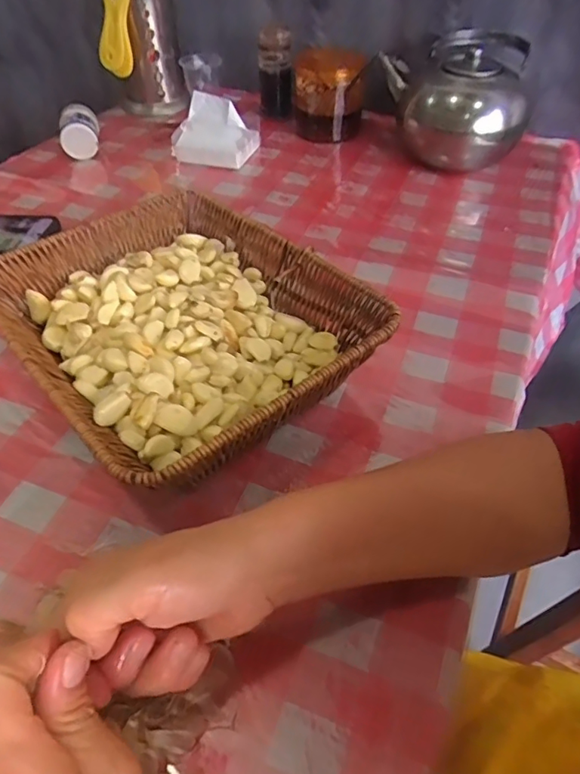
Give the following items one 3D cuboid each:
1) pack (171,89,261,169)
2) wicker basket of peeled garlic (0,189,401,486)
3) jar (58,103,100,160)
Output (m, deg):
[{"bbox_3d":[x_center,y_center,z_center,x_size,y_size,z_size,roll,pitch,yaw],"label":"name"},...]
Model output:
[{"bbox_3d":[-0.103,-0.353,0.719,0.104,0.066,0.084,11,49,11],"label":"pack"},{"bbox_3d":[-0.090,-0.050,0.432,0.233,0.073,0.287,-34,55,-25],"label":"wicker basket of peeled garlic"},{"bbox_3d":[-0.295,-0.356,0.734,0.058,0.056,0.053,-17,50,-13],"label":"jar"}]

